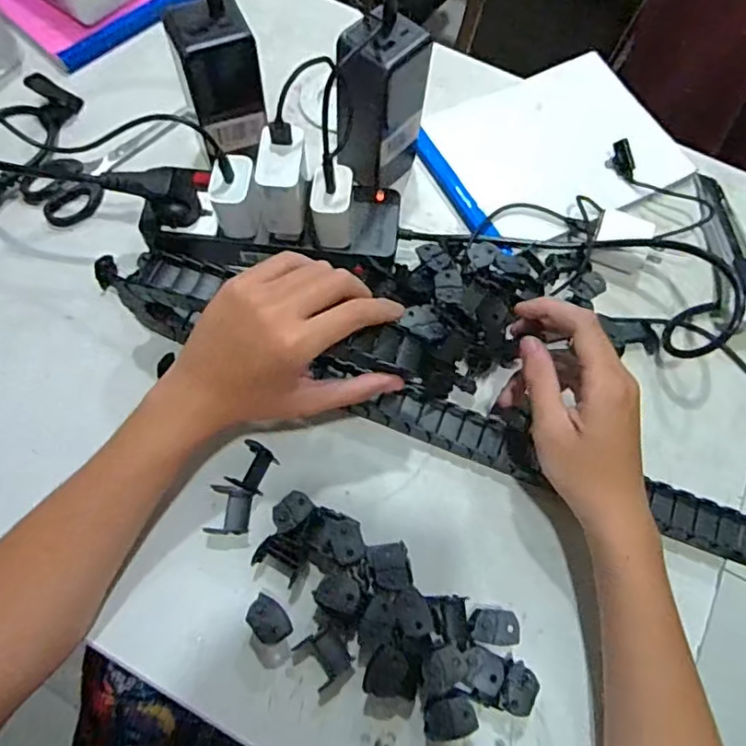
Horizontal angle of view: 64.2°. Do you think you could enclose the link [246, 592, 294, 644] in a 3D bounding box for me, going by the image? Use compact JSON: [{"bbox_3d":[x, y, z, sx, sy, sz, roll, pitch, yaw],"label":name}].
[{"bbox_3d":[-0.062,0.150,0.361,0.020,0.025,0.026,-36,73,-17],"label":"link"}]

